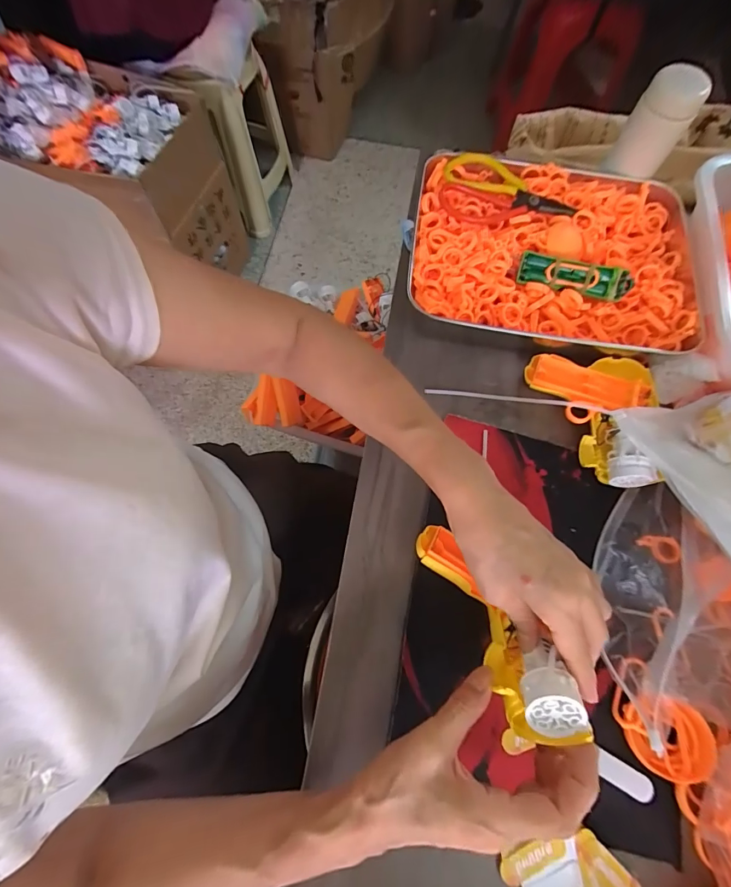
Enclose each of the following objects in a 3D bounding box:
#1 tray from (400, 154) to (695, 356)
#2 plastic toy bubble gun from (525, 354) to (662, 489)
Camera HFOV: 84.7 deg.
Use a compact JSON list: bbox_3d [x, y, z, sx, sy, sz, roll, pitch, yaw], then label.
[{"bbox_3d":[0.207,-0.214,0.453,0.308,0.042,0.247,9,70,1],"label":"tray"},{"bbox_3d":[0.228,-0.028,0.399,0.119,0.044,0.139,4,70,-1],"label":"plastic toy bubble gun"}]

